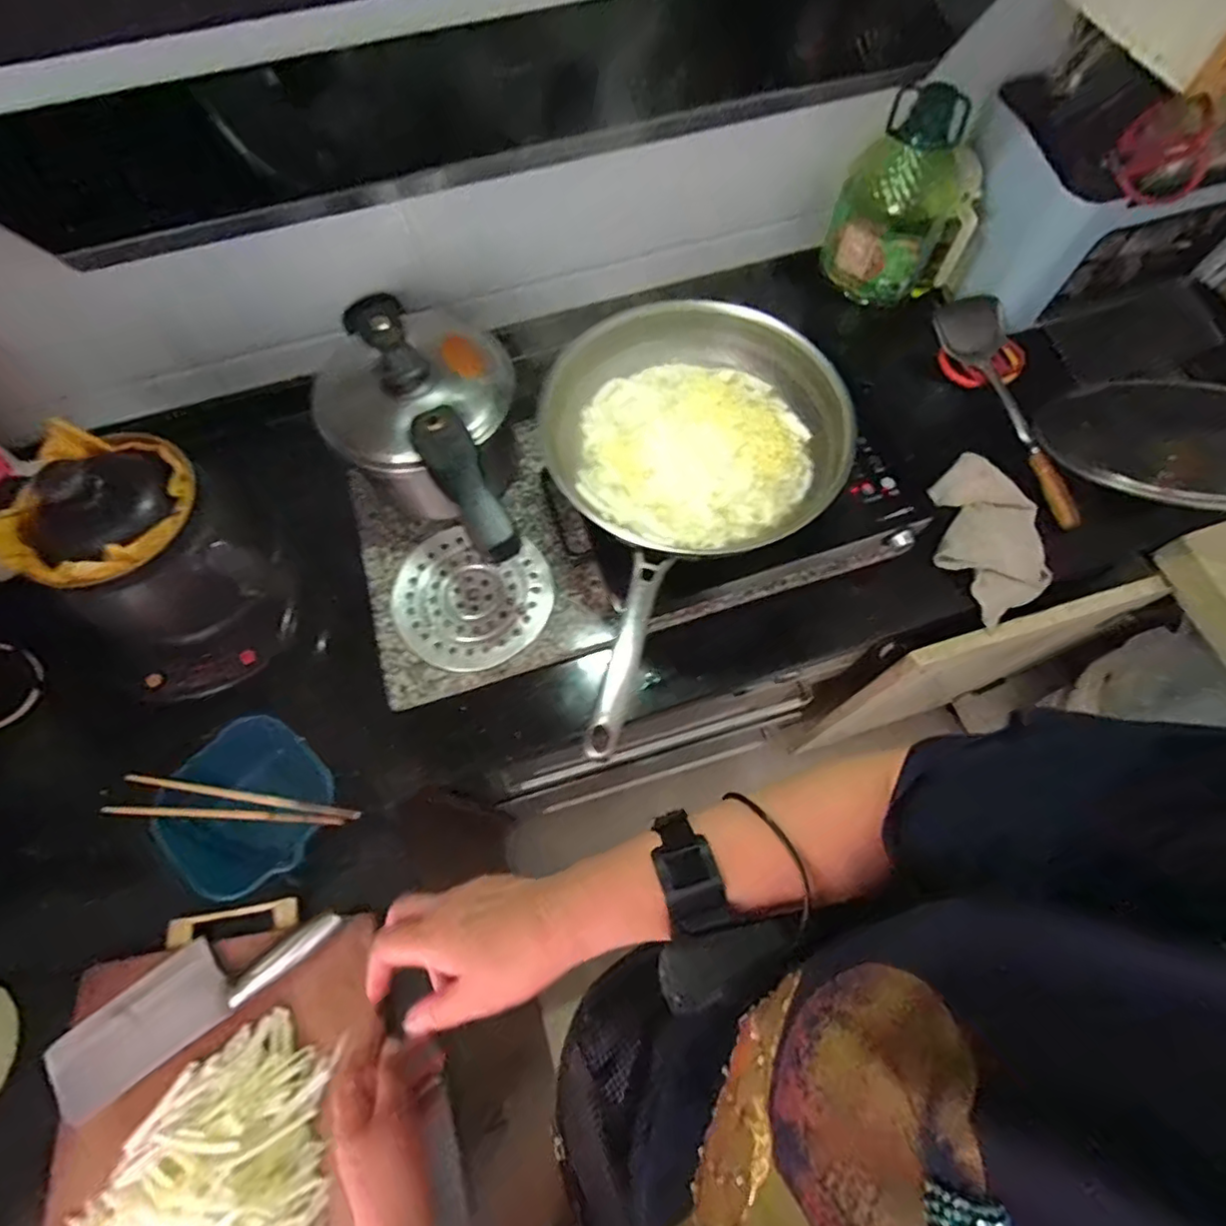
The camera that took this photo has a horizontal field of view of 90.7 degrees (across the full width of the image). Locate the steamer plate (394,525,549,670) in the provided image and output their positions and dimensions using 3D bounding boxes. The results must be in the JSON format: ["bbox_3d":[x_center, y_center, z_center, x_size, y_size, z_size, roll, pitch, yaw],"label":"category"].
[{"bbox_3d":[-0.167,-0.023,0.728,0.180,0.011,0.179,0,67,1],"label":"steamer plate"}]

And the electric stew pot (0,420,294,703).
[{"bbox_3d":[-0.480,-0.058,0.635,0.177,0.227,0.210,-30,70,-11],"label":"electric stew pot"}]

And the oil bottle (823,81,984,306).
[{"bbox_3d":[0.384,-0.528,0.775,0.159,0.218,0.120,-37,72,-14],"label":"oil bottle"}]

